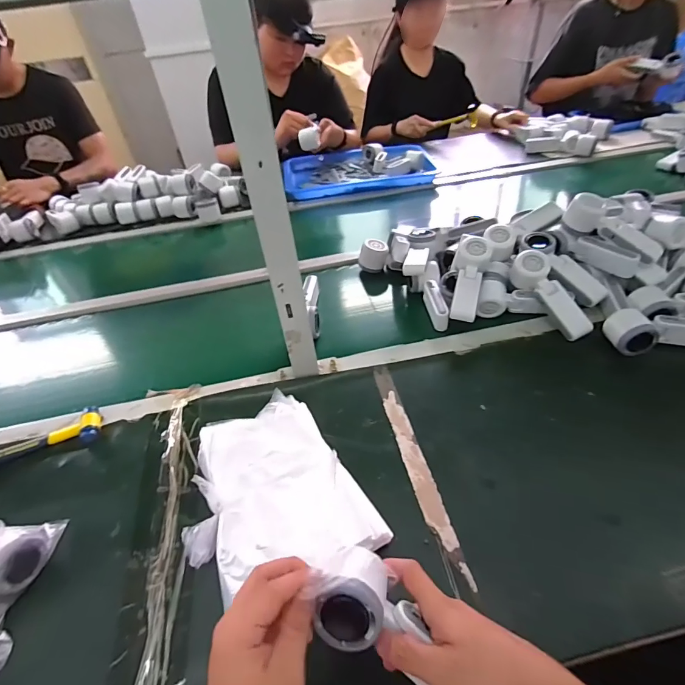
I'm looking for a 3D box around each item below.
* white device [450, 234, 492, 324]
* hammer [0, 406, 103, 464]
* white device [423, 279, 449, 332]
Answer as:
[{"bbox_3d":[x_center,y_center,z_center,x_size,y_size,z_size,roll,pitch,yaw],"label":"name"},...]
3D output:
[{"bbox_3d":[0.221,-0.110,0.702,0.058,0.050,0.169,11,66,16],"label":"white device"},{"bbox_3d":[-0.478,0.157,0.583,0.243,0.023,0.058,-17,43,-12],"label":"hammer"},{"bbox_3d":[0.169,-0.069,0.732,0.023,0.040,0.100,-7,42,-1],"label":"white device"}]

